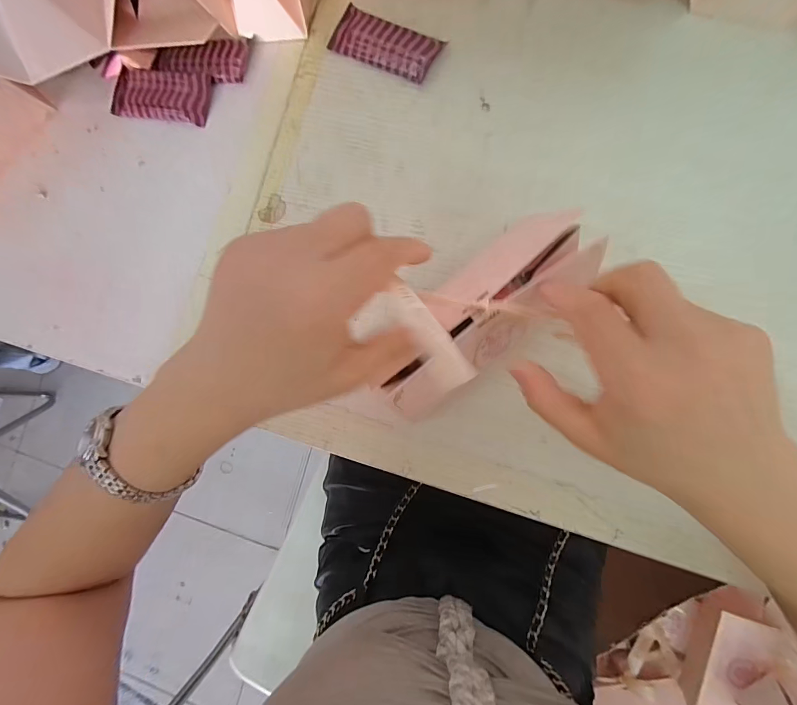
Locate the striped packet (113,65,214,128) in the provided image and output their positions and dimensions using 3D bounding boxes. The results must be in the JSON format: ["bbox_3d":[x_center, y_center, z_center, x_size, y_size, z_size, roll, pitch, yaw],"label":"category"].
[{"bbox_3d":[-0.220,-0.239,0.350,0.092,0.009,0.043,10,85,9],"label":"striped packet"}]

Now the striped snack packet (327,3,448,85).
[{"bbox_3d":[-0.012,-0.266,0.326,0.094,0.007,0.040,27,88,10],"label":"striped snack packet"}]

